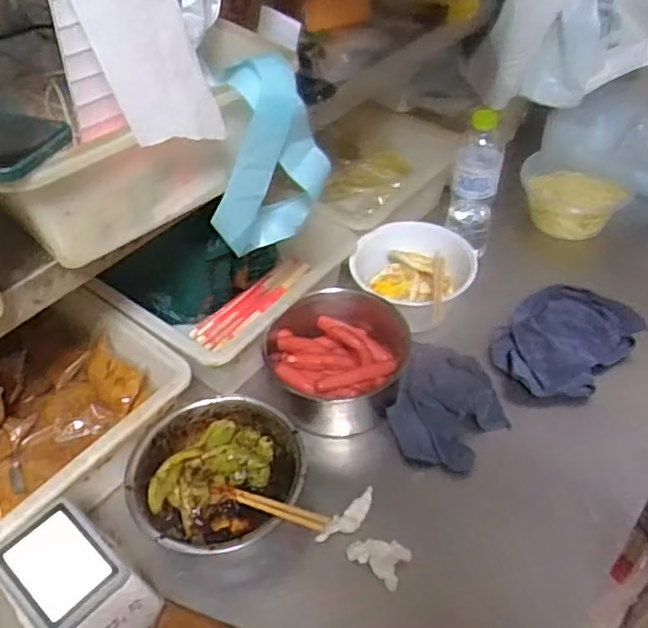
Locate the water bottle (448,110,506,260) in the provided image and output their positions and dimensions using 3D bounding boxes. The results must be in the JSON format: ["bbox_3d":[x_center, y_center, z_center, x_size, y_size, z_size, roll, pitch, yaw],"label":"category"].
[{"bbox_3d":[0.211,-0.179,0.902,0.062,0.217,0.065,8,47,10],"label":"water bottle"}]

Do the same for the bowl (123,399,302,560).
[{"bbox_3d":[-0.115,0.181,0.699,0.174,0.071,0.168,-1,46,2],"label":"bowl"}]

